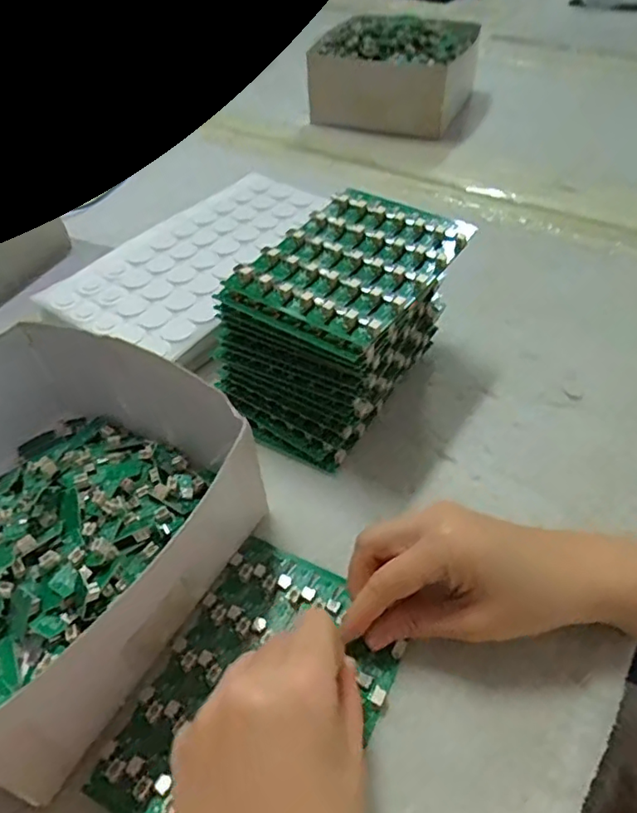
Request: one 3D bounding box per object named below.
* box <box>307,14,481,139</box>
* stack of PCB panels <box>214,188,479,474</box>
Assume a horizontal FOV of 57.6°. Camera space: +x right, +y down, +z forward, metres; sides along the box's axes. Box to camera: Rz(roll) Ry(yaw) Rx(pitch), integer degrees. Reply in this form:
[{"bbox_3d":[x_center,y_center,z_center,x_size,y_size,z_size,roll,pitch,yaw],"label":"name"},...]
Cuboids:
[{"bbox_3d":[0.111,-0.492,0.844,0.218,0.102,0.214,13,49,15],"label":"box"},{"bbox_3d":[0.019,-0.065,0.446,0.119,0.116,0.188,26,54,26],"label":"stack of PCB panels"}]

